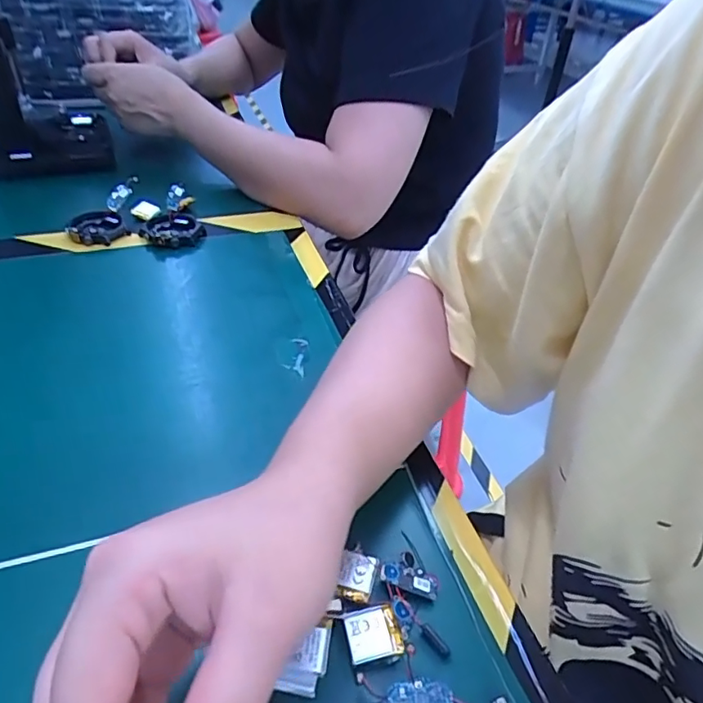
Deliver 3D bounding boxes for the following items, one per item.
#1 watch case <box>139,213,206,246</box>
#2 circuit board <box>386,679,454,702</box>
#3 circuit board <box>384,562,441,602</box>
[{"bbox_3d":[-0.172,-0.116,0.519,0.055,0.012,0.048,-18,45,-25],"label":"watch case"},{"bbox_3d":[0.028,0.144,0.224,0.029,0.005,0.012,1,40,-4],"label":"circuit board"},{"bbox_3d":[0.029,0.111,0.263,0.027,0.006,0.013,10,40,7],"label":"circuit board"}]

